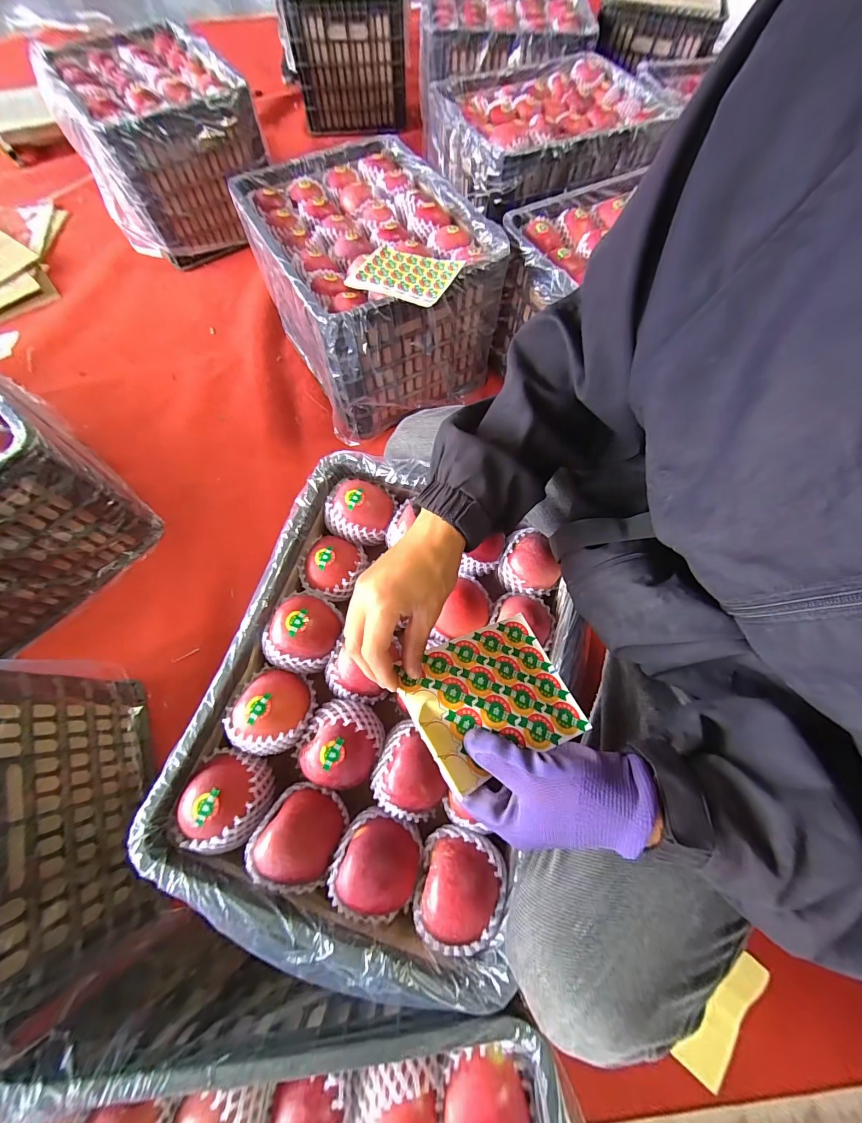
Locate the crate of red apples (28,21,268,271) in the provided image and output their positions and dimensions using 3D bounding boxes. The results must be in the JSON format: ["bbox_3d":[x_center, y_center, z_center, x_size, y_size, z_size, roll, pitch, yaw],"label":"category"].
[{"bbox_3d":[-0.728,-1.125,1.041,0.433,0.290,0.481,-38,73,-15],"label":"crate of red apples"}]

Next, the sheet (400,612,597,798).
[{"bbox_3d":[0.051,0.115,0.325,0.133,0.008,0.111,-16,59,-20],"label":"sheet"}]

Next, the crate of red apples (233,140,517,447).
[{"bbox_3d":[-0.125,-0.598,0.844,0.398,0.289,0.522,-26,71,-11],"label":"crate of red apples"}]

